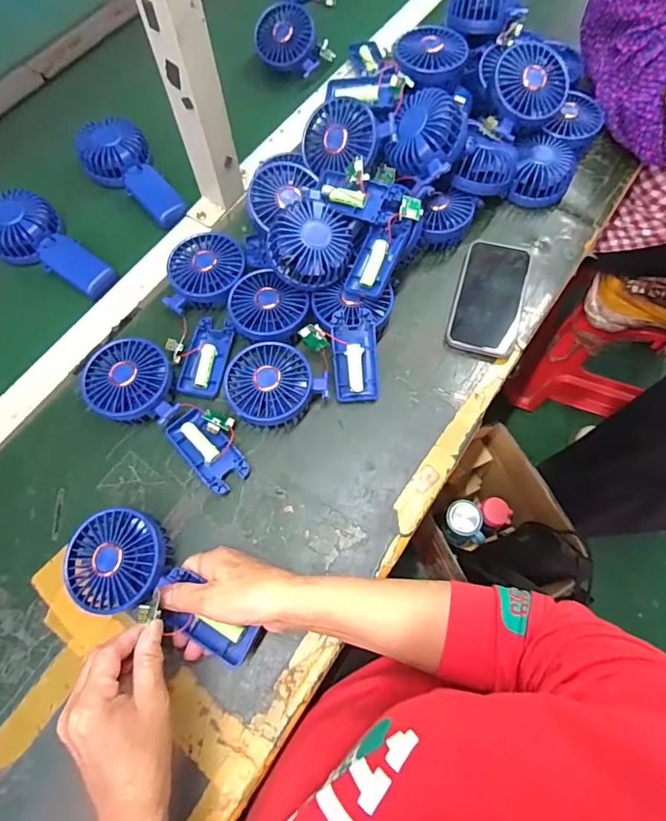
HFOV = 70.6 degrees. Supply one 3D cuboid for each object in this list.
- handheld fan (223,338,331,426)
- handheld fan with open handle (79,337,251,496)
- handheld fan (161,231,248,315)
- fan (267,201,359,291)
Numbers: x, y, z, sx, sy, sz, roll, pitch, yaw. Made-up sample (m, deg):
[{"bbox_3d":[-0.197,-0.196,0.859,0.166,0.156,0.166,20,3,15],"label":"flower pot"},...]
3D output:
[{"bbox_3d":[-0.065,-0.024,0.492,0.094,0.045,0.086,0,68,1],"label":"handheld fan"},{"bbox_3d":[-0.173,0.007,0.487,0.201,0.043,0.087,40,74,16],"label":"handheld fan with open handle"},{"bbox_3d":[-0.147,-0.160,0.549,0.089,0.034,0.096,1,67,2],"label":"handheld fan"},{"bbox_3d":[-0.023,-0.173,0.492,0.091,0.047,0.078,-3,68,0],"label":"fan"}]

